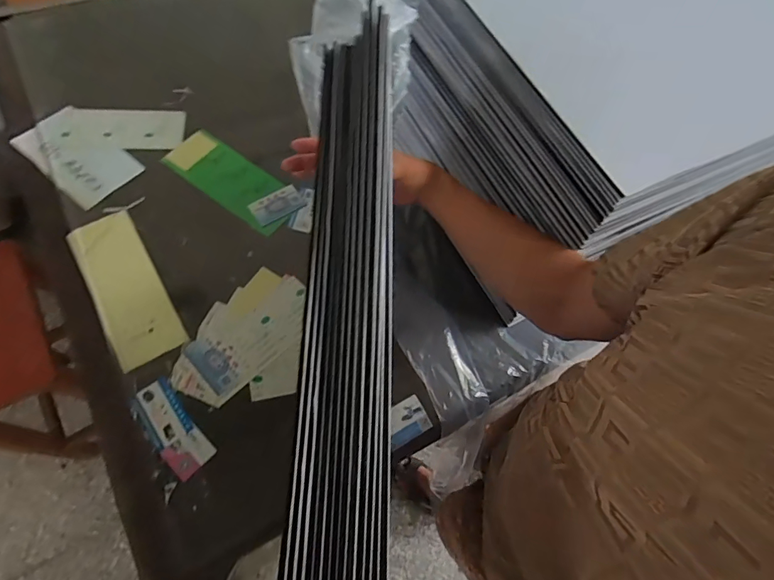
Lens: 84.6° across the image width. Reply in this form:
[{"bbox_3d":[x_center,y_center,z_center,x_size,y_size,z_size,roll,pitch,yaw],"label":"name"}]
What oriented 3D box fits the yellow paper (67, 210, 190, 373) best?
[{"bbox_3d":[-0.413,-0.007,0.670,0.097,0.013,0.261,-28,76,-20],"label":"yellow paper"}]

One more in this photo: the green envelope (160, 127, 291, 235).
[{"bbox_3d":[-0.278,-0.199,0.770,0.241,0.011,0.100,36,69,5],"label":"green envelope"}]

